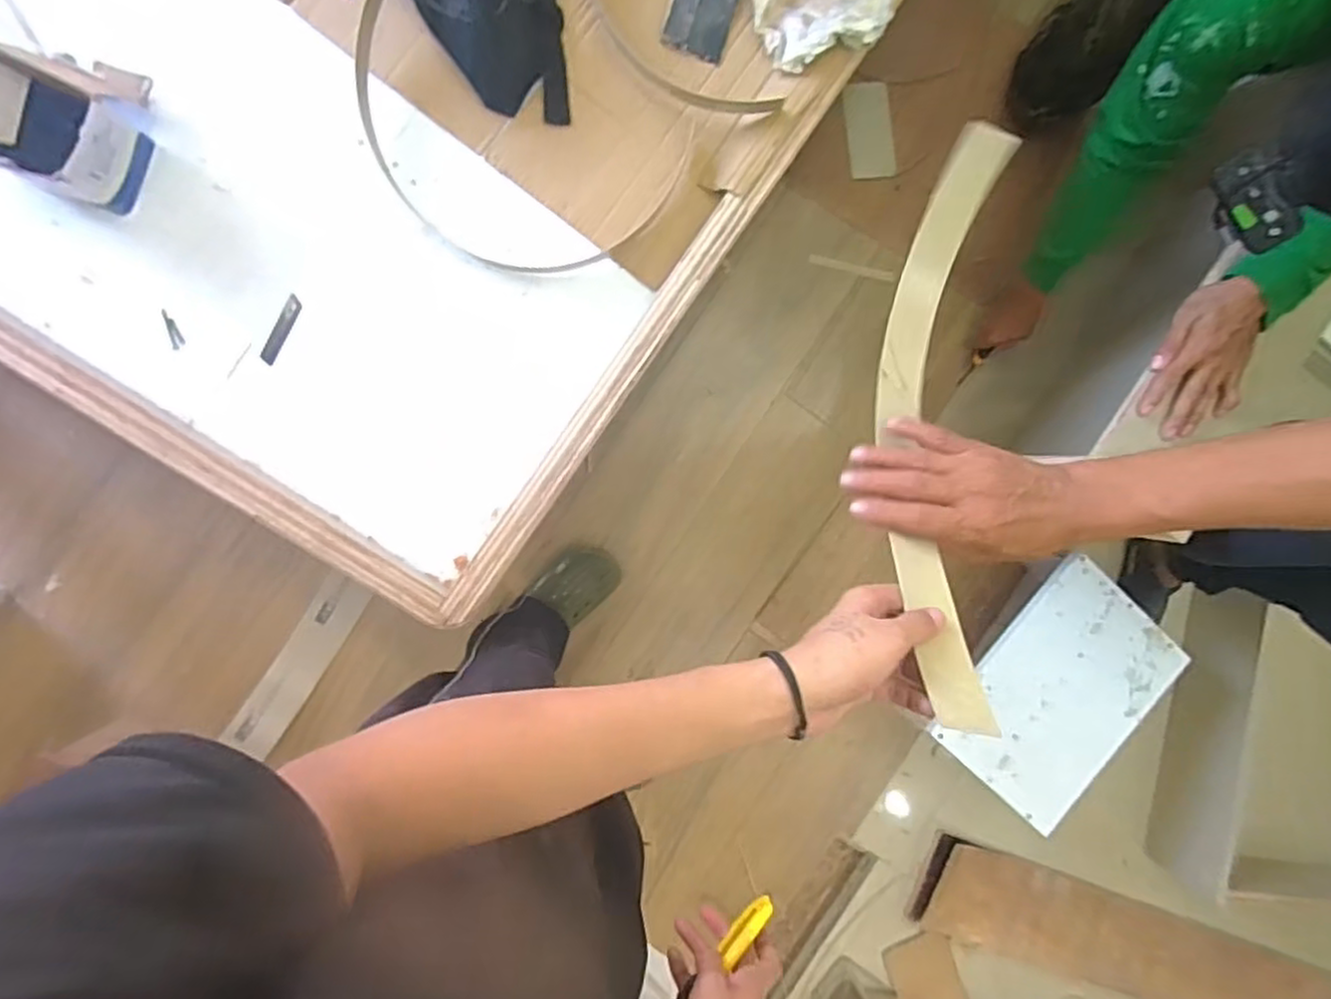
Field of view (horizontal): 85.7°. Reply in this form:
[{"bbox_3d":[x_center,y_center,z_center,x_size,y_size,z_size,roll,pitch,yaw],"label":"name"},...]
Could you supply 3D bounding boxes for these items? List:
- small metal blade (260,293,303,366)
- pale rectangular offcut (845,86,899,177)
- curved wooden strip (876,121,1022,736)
[{"bbox_3d":[-0.445,-0.196,0.831,0.018,0.004,0.083,28,91,-18],"label":"small metal blade"},{"bbox_3d":[0.380,-0.685,1.333,0.080,0.015,0.167,-6,105,17],"label":"pale rectangular offcut"},{"bbox_3d":[0.195,-0.058,0.509,0.047,0.115,0.430,11,68,-7],"label":"curved wooden strip"}]

